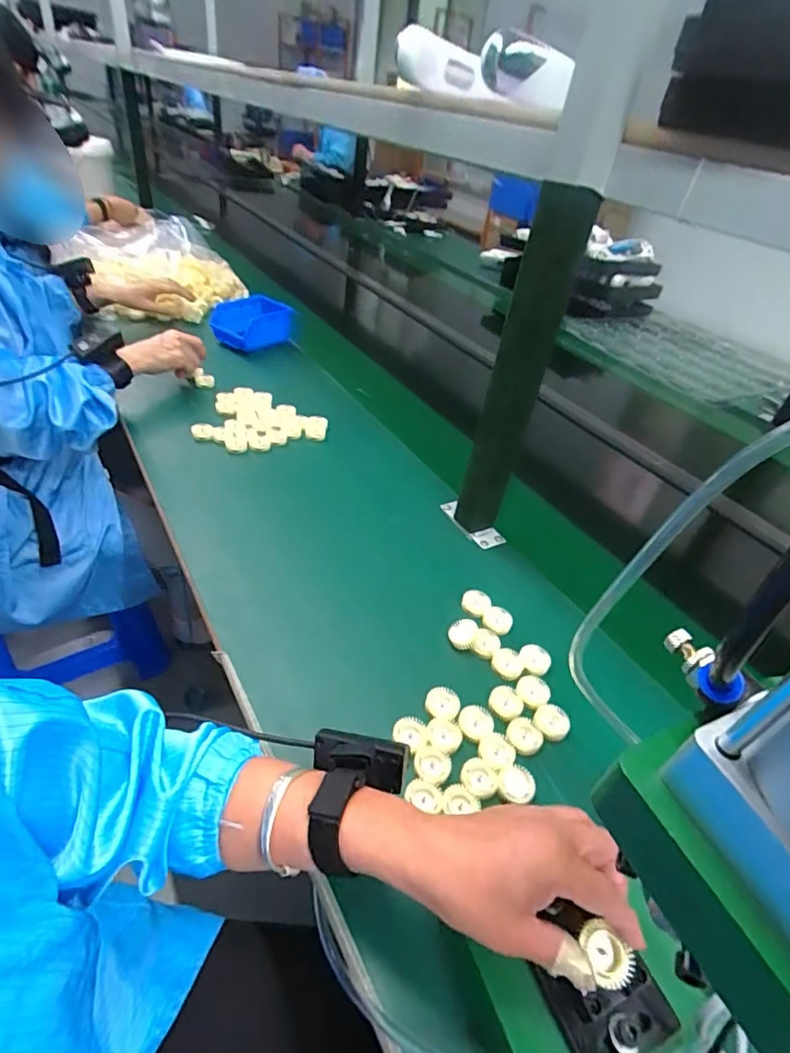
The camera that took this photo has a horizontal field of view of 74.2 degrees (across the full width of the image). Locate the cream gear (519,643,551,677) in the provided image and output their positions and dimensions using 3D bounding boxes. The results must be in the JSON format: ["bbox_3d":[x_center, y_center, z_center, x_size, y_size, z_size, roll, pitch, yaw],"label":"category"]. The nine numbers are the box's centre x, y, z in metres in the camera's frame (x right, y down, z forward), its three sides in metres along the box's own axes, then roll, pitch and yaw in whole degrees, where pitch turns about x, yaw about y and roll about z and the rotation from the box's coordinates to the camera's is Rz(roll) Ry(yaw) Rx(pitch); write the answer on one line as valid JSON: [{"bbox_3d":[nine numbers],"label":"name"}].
[{"bbox_3d":[0.145,0.139,0.544,0.032,0.013,0.030,24,42,17],"label":"cream gear"}]

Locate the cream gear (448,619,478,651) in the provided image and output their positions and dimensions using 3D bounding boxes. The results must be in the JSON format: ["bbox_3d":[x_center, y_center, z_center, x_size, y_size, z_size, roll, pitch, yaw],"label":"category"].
[{"bbox_3d":[0.072,0.114,0.555,0.028,0.013,0.031,23,41,15],"label":"cream gear"}]

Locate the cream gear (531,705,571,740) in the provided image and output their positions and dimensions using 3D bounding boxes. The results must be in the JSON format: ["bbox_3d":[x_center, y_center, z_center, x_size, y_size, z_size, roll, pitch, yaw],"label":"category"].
[{"bbox_3d":[0.148,0.183,0.493,0.029,0.010,0.033,-22,49,-32],"label":"cream gear"}]

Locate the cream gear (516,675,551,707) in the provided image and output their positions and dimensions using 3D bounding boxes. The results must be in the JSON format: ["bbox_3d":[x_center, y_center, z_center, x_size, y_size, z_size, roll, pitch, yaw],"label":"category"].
[{"bbox_3d":[0.136,0.161,0.515,0.032,0.009,0.027,31,44,24],"label":"cream gear"}]

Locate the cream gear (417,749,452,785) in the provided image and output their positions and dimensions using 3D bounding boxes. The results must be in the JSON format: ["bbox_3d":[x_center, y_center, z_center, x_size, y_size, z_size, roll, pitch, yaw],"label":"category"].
[{"bbox_3d":[0.033,0.205,0.448,0.030,0.005,0.028,2,41,-2],"label":"cream gear"}]

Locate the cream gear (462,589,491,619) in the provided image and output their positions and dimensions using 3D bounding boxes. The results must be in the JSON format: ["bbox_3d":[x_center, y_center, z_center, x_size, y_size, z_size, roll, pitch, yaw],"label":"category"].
[{"bbox_3d":[0.092,0.086,0.595,0.032,0.011,0.030,17,40,9],"label":"cream gear"}]

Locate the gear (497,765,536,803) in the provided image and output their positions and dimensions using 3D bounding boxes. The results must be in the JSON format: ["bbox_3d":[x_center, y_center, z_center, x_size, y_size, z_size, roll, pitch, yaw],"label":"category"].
[{"bbox_3d":[0.103,0.219,0.446,0.032,0.007,0.030,0,40,-11],"label":"gear"}]

